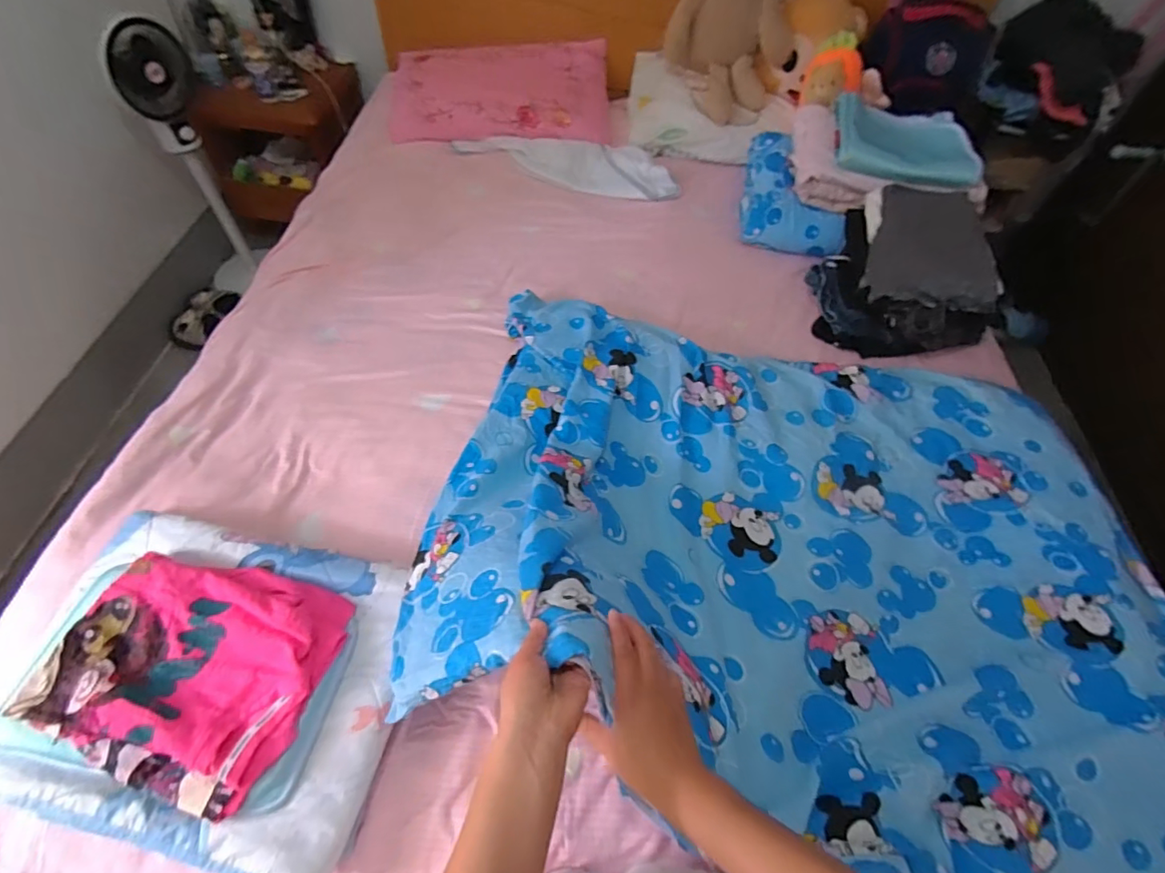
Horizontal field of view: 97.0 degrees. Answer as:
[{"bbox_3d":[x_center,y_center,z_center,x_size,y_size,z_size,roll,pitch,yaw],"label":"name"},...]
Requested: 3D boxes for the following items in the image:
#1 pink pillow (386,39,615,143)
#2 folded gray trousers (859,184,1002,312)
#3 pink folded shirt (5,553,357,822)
[{"bbox_3d":[-0.247,-1.042,1.564,0.651,0.128,0.377,-2,57,-3],"label":"pink pillow"},{"bbox_3d":[0.758,-0.417,1.116,0.258,0.093,0.303,18,58,7],"label":"folded gray trousers"},{"bbox_3d":[-0.503,0.285,0.654,0.337,0.048,0.260,15,57,5],"label":"pink folded shirt"}]

